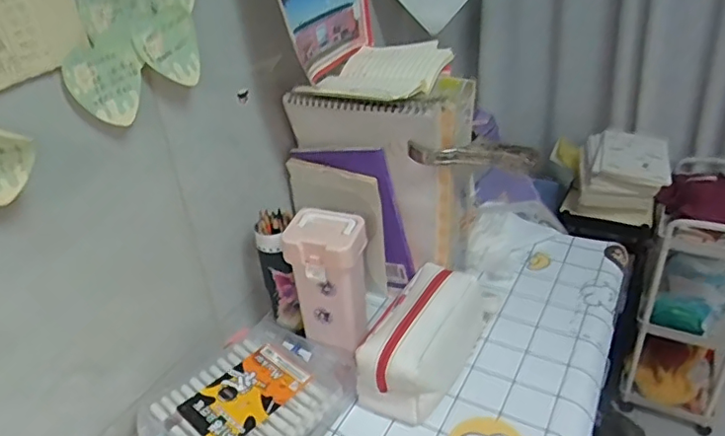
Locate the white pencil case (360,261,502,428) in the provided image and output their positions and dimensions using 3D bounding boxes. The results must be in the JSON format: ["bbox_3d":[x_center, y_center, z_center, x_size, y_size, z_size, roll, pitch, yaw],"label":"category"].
[{"bbox_3d":[0.076,0.131,0.643,0.092,0.088,0.196,15,36,26],"label":"white pencil case"}]

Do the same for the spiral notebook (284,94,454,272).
[{"bbox_3d":[0.011,-0.052,0.707,0.201,0.239,0.032,11,43,23],"label":"spiral notebook"}]

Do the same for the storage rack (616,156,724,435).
[{"bbox_3d":[0.837,0.182,1.414,0.243,0.576,0.380,15,37,28],"label":"storage rack"}]

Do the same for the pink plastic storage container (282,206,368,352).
[{"bbox_3d":[-0.039,0.076,0.644,0.088,0.155,0.072,-2,32,3],"label":"pink plastic storage container"}]

